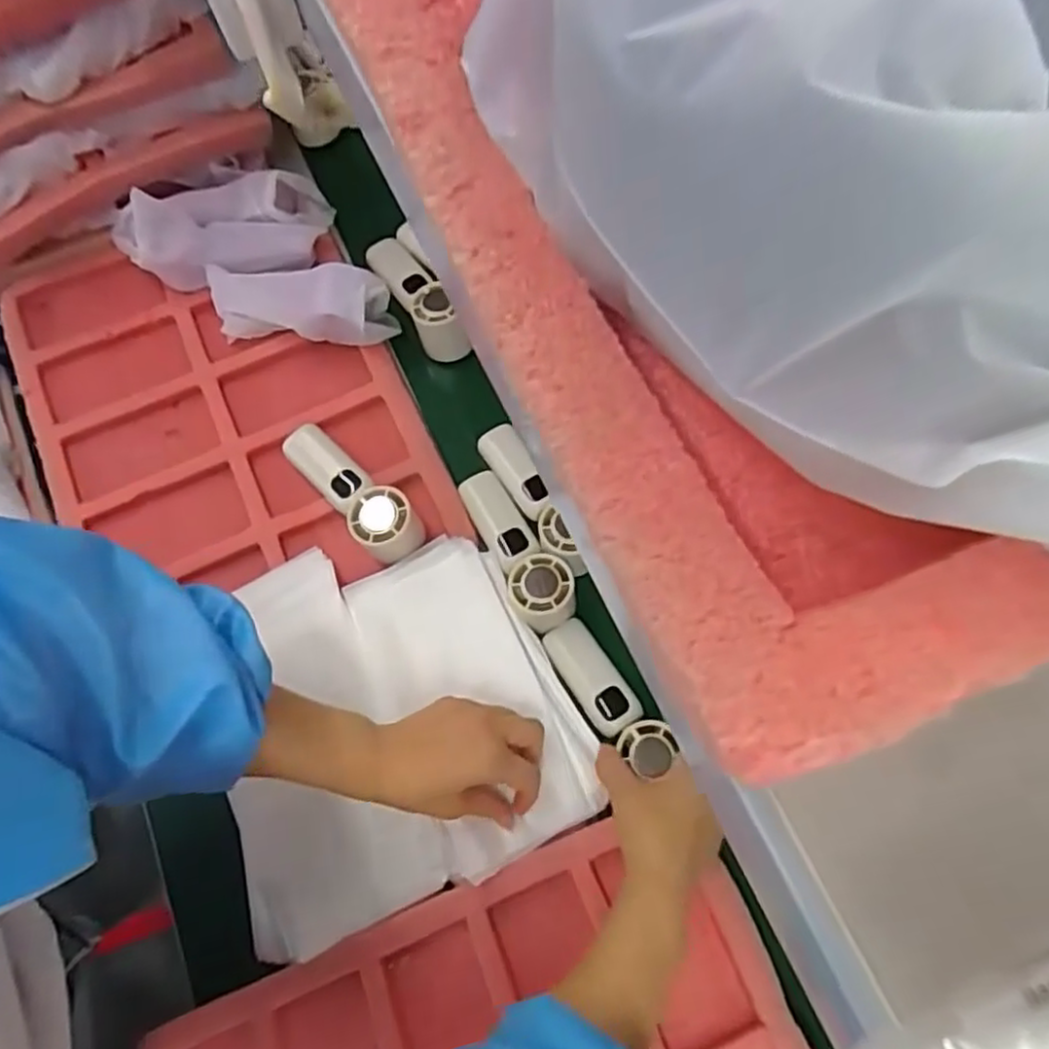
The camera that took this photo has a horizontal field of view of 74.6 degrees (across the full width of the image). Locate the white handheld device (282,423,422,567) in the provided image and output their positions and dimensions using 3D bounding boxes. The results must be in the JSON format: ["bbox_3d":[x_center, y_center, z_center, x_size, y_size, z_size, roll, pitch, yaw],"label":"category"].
[{"bbox_3d":[-0.153,-0.036,0.609,0.052,0.046,0.152,-40,73,-11],"label":"white handheld device"}]

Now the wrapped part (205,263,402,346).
[{"bbox_3d":[-0.220,-0.213,0.666,0.182,0.060,0.058,4,70,4],"label":"wrapped part"}]

